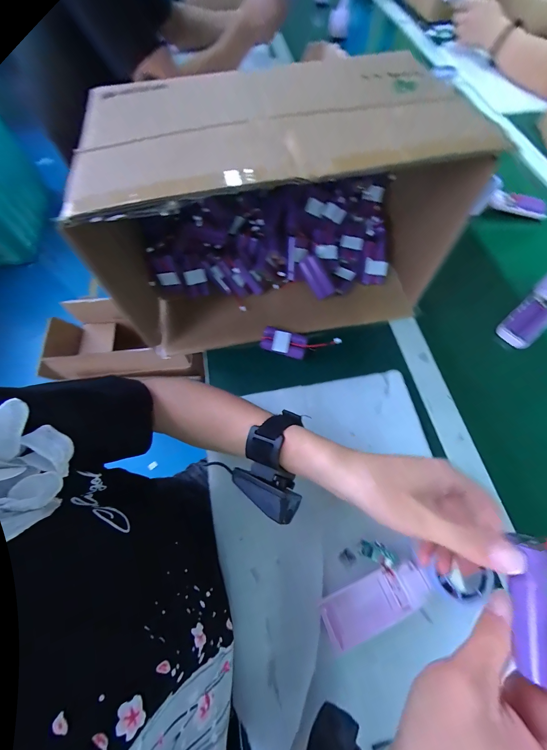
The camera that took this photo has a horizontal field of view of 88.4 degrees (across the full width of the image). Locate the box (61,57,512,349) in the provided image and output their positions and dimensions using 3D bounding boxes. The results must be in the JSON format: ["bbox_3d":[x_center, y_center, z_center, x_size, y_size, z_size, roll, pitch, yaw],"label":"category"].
[{"bbox_3d":[0.002,-0.197,0.386,0.432,0.243,0.209,-9,66,-1],"label":"box"}]

